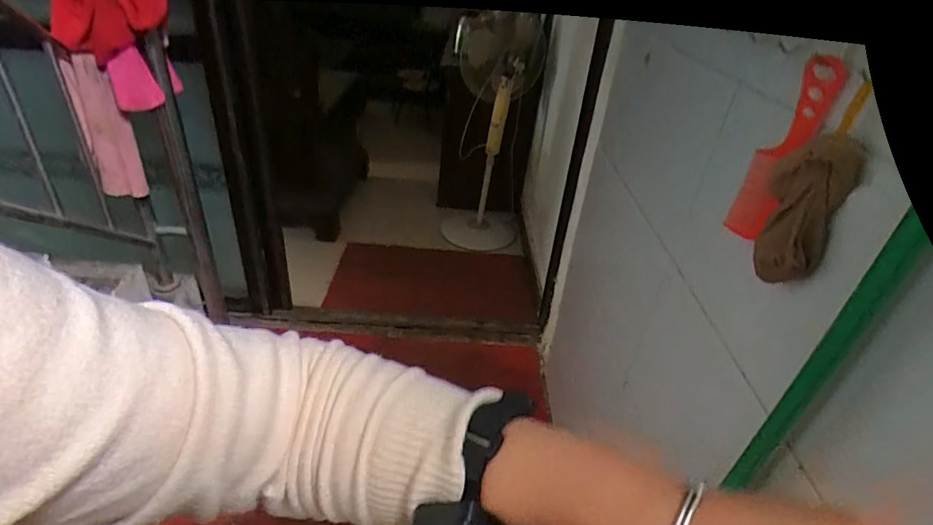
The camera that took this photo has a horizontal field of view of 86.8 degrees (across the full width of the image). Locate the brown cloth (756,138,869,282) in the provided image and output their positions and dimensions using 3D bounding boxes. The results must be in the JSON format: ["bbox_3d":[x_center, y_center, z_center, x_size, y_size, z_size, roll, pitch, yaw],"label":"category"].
[{"bbox_3d":[0.347,-0.057,0.514,0.071,0.149,0.065,23,37,23],"label":"brown cloth"}]

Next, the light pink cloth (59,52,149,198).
[{"bbox_3d":[-0.933,-0.345,1.280,0.102,0.378,0.091,-16,40,-30],"label":"light pink cloth"}]

